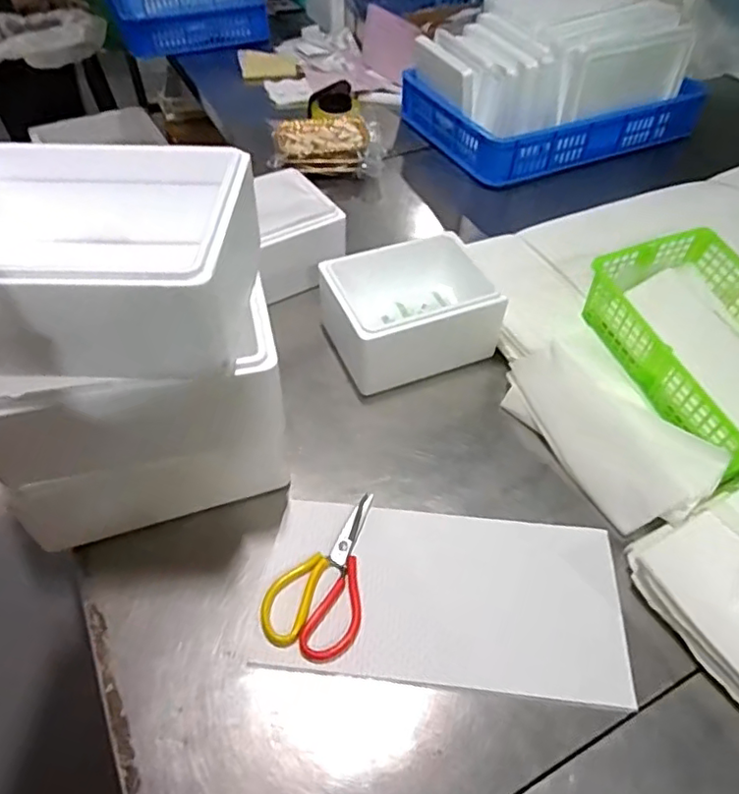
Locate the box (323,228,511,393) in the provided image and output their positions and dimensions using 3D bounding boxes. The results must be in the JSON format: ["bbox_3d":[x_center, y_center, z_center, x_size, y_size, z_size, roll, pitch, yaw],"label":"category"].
[{"bbox_3d":[0.073,-0.136,0.891,0.253,0.105,0.181,-18,52,-15],"label":"box"}]

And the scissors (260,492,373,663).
[{"bbox_3d":[-0.053,0.197,0.688,0.105,0.009,0.199,9,50,7],"label":"scissors"}]

